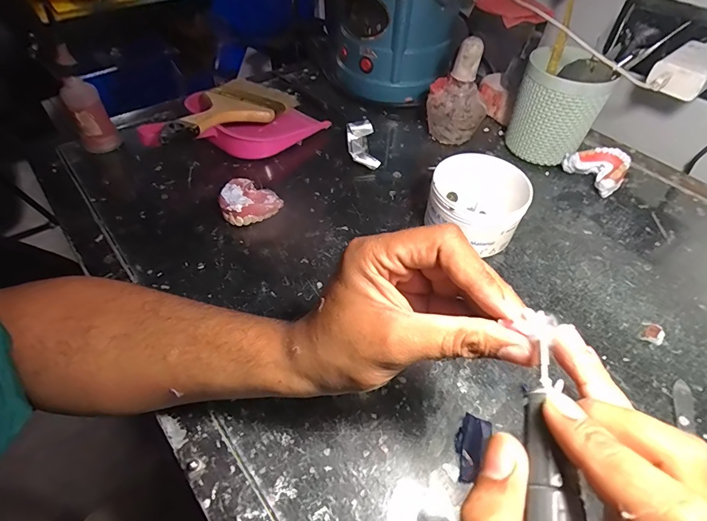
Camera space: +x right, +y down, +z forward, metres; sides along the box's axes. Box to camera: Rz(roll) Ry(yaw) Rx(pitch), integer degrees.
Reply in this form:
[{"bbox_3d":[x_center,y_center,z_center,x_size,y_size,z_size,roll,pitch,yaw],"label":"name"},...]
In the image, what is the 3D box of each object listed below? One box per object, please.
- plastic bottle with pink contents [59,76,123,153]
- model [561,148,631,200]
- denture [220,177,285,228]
[{"bbox_3d":[-0.307,-0.169,0.464,0.039,0.085,0.034,-26,56,-22],"label":"plastic bottle with pink contents"},{"bbox_3d":[0.288,-0.108,0.469,0.050,0.035,0.064,-27,56,-23],"label":"model"},{"bbox_3d":[-0.111,-0.067,0.422,0.059,0.027,0.057,-18,53,-17],"label":"denture"}]

